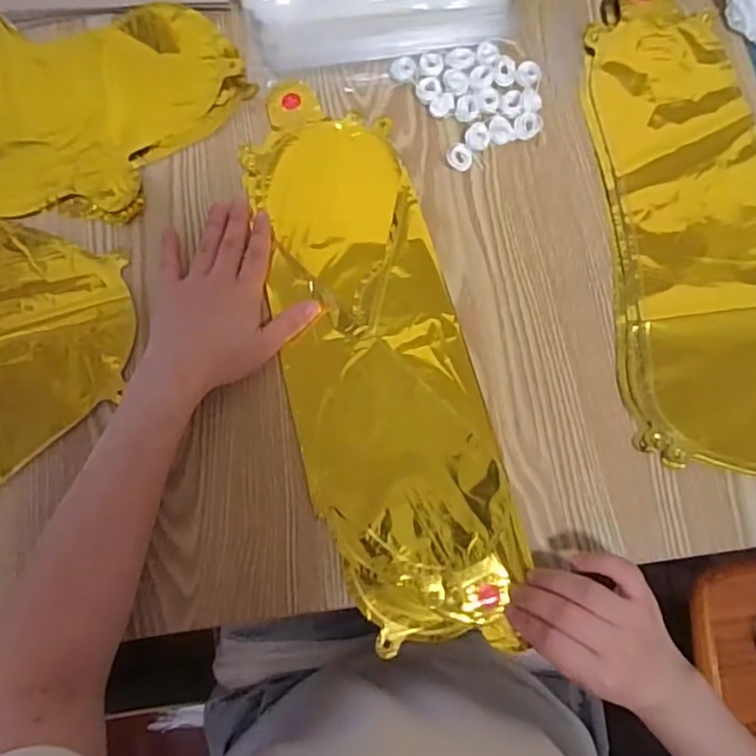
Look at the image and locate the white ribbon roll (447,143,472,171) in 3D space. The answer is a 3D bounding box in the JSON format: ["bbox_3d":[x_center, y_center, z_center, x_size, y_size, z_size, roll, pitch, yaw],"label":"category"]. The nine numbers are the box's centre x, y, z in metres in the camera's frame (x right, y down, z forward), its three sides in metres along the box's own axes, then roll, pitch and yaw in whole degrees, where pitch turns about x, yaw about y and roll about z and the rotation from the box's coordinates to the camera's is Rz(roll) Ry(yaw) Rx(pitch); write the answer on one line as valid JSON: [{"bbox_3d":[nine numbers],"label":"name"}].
[{"bbox_3d":[0.064,-0.173,0.476,0.020,0.010,0.019,0,78,0],"label":"white ribbon roll"}]

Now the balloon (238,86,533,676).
[{"bbox_3d":[-0.003,-0.026,0.450,0.132,0.008,0.416,-15,78,-3],"label":"balloon"}]

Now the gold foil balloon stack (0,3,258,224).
[{"bbox_3d":[-0.341,-0.273,0.499,0.426,0.012,0.231,32,80,6],"label":"gold foil balloon stack"}]

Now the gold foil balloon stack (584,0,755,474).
[{"bbox_3d":[0.265,-0.116,0.461,0.179,0.013,0.406,-2,78,0],"label":"gold foil balloon stack"}]

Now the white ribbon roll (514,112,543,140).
[{"bbox_3d":[0.118,-0.200,0.482,0.025,0.006,0.019,-37,80,-7],"label":"white ribbon roll"}]

